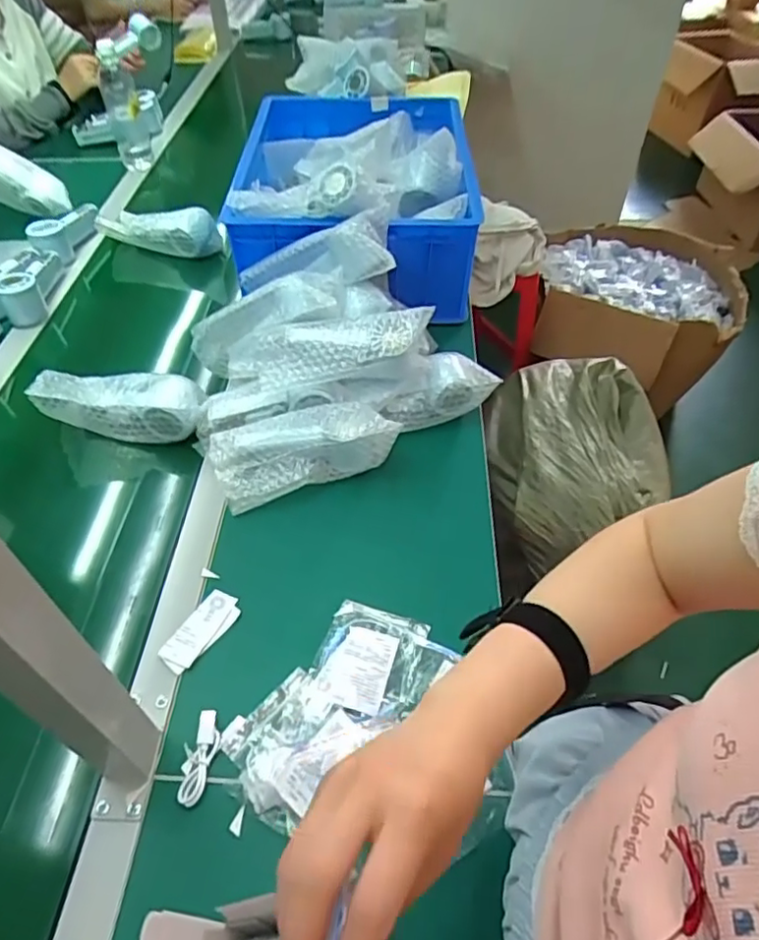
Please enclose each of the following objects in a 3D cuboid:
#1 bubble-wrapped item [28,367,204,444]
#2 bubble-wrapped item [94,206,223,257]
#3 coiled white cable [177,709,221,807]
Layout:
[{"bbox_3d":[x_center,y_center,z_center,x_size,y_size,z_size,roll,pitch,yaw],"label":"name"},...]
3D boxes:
[{"bbox_3d":[-0.311,-0.082,0.746,0.193,0.067,0.061,4,49,2],"label":"bubble-wrapped item"},{"bbox_3d":[-0.376,-0.410,1.031,0.208,0.080,0.060,17,51,12],"label":"bubble-wrapped item"},{"bbox_3d":[-0.150,0.240,0.508,0.026,0.015,0.070,11,50,8],"label":"coiled white cable"}]

